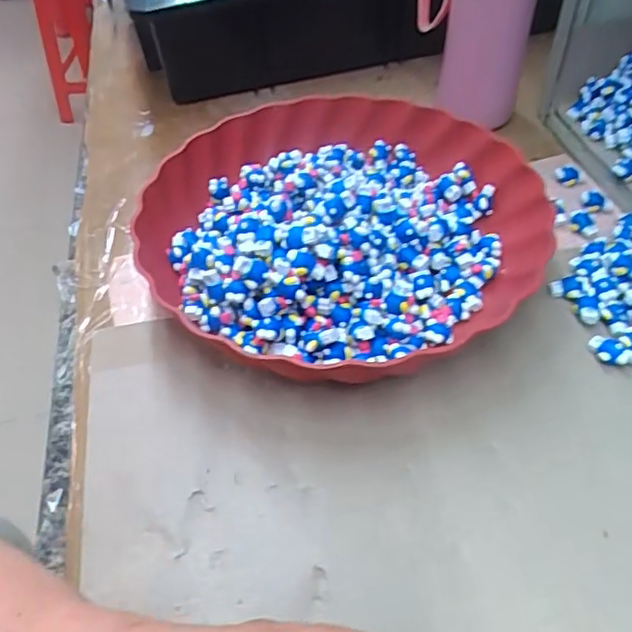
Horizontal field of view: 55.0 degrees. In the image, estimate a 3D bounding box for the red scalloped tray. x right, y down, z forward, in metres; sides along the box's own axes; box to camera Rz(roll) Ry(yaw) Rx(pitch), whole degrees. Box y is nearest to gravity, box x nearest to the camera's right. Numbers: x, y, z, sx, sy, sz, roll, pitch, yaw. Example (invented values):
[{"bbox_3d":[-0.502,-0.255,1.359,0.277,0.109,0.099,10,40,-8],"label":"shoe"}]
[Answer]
[{"bbox_3d":[0.013,-0.068,0.391,0.244,0.053,0.265,-29,53,-21],"label":"red scalloped tray"}]

